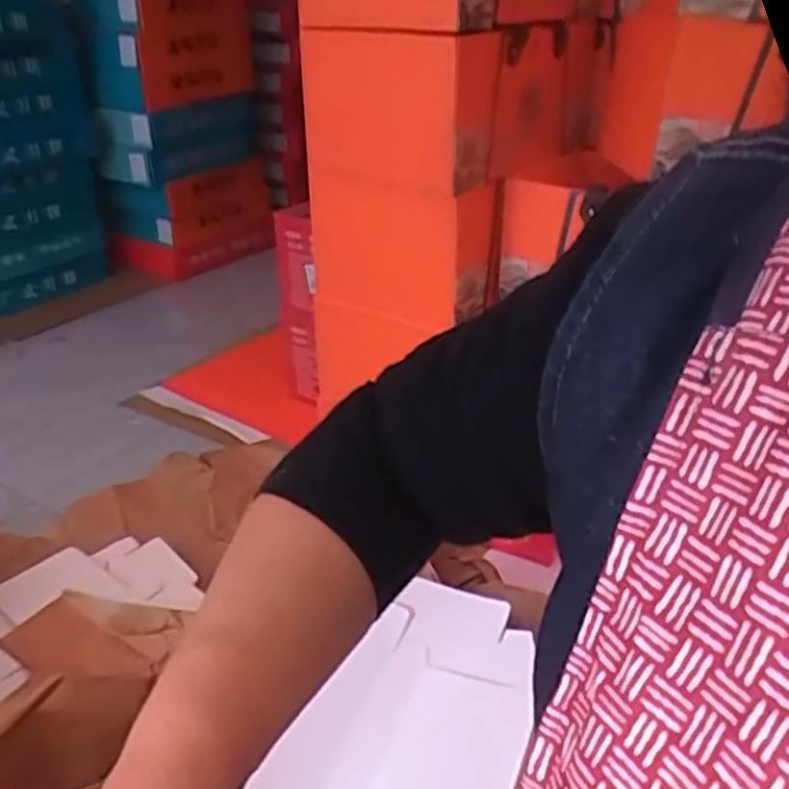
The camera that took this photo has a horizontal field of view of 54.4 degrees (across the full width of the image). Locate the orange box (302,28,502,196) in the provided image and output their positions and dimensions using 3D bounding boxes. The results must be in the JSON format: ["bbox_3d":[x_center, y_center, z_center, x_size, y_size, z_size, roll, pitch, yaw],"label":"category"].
[{"bbox_3d":[0.006,-0.350,0.941,0.222,0.171,0.115,18,34,31],"label":"orange box"}]

